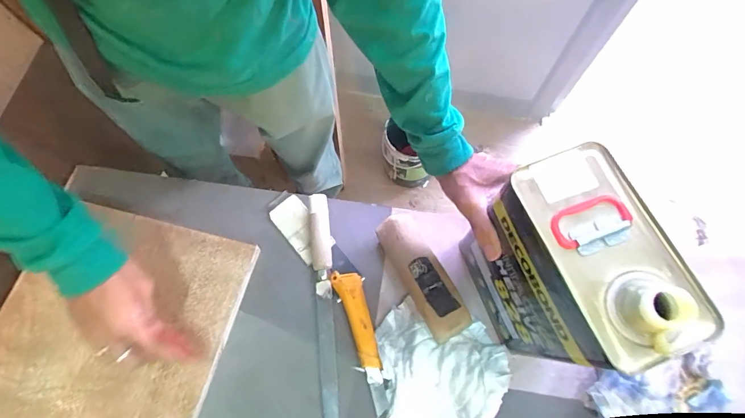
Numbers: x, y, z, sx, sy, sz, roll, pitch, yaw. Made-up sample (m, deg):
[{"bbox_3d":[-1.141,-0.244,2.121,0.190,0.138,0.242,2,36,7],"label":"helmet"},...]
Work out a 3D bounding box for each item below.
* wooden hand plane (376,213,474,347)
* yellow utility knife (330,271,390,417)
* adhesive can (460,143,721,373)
[{"bbox_3d":[0.065,0.087,0.495,0.055,0.057,0.172,-24,72,-9],"label":"wooden hand plane"},{"bbox_3d":[-0.012,0.170,0.487,0.036,0.021,0.180,-16,71,-7],"label":"yellow utility knife"},{"bbox_3d":[0.177,0.068,0.382,0.087,0.268,0.153,-19,71,-8],"label":"adhesive can"}]

